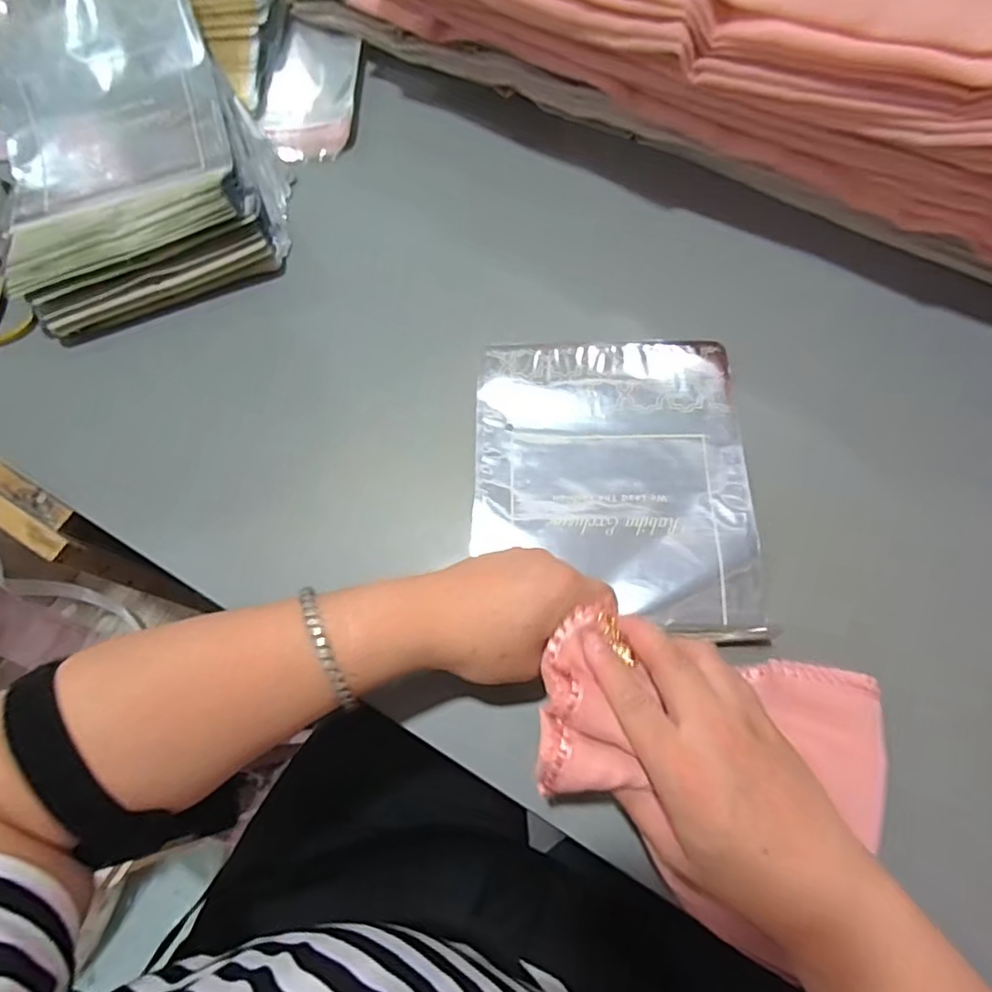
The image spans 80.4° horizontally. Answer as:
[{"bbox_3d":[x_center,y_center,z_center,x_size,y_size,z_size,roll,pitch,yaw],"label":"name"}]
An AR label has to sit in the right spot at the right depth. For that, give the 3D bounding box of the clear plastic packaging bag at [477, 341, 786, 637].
[{"bbox_3d":[0.076,-0.015,0.392,0.178,0.010,0.204,2,71,3],"label":"clear plastic packaging bag"}]

